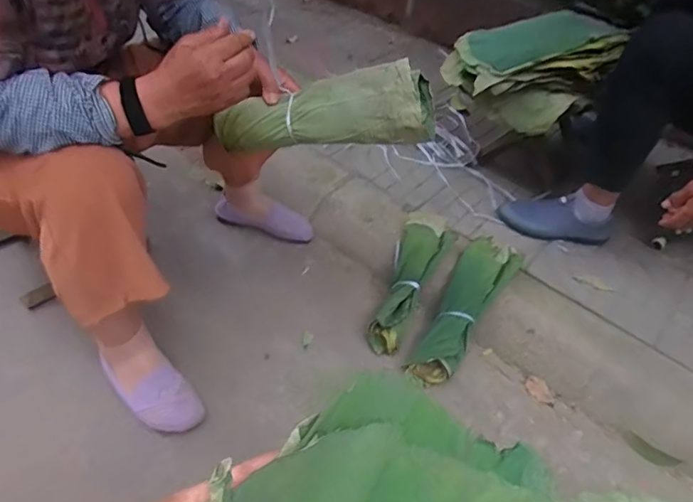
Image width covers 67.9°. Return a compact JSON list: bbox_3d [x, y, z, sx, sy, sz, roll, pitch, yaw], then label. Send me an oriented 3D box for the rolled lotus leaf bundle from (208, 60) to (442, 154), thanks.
[{"bbox_3d":[-0.047,-0.194,0.730,0.327,0.085,0.085,-2,43,24],"label":"rolled lotus leaf bundle"}]

